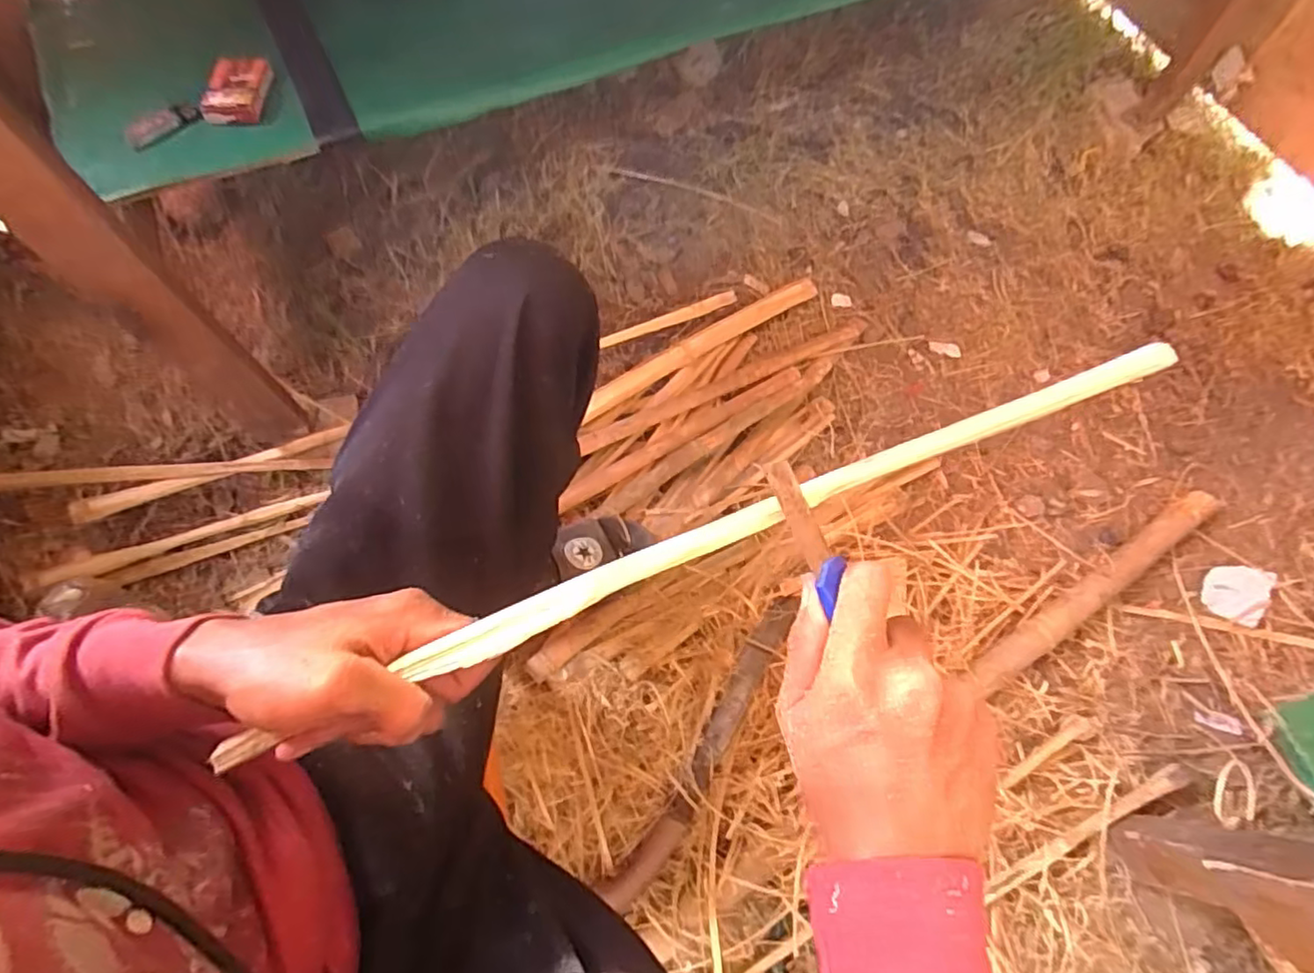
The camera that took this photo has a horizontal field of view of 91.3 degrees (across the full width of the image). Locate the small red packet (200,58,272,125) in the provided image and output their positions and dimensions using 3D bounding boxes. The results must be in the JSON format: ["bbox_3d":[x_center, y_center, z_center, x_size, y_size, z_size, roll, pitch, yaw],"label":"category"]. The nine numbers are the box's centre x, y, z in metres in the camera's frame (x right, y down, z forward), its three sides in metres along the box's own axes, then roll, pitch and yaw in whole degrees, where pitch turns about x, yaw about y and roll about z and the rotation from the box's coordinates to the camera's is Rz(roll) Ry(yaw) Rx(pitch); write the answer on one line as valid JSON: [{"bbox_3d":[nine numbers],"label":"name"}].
[{"bbox_3d":[-0.431,-0.410,0.668,0.060,0.022,0.077,-2,66,-4],"label":"small red packet"}]

